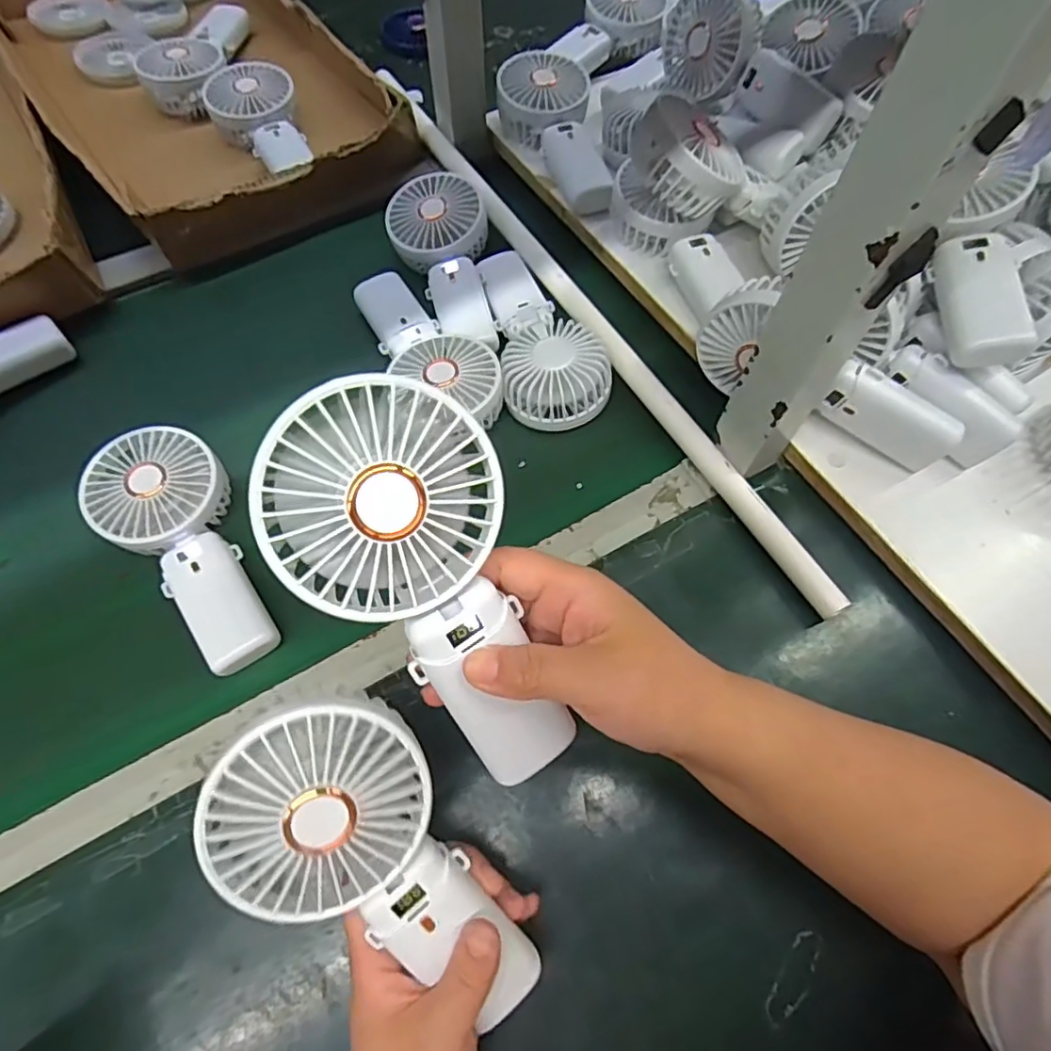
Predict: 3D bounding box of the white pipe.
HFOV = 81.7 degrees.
[{"bbox_3d":[0.038,-0.194,0.518,0.023,0.025,0.647,-29,69,-14],"label":"white pipe"}]

